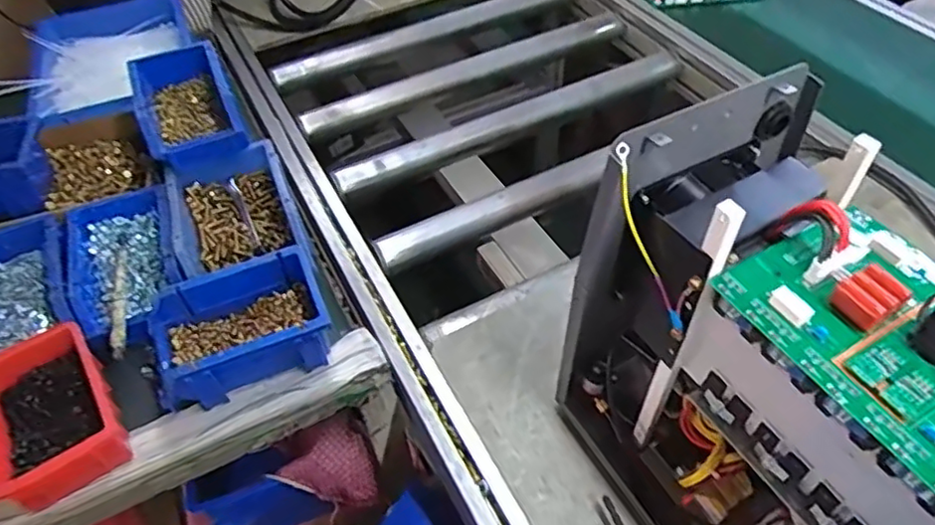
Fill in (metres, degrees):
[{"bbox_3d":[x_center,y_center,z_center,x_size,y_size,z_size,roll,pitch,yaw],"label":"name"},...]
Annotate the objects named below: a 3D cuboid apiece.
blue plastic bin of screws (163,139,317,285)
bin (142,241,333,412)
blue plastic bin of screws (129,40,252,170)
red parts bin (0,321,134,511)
[{"bbox_3d":[-0.249,-0.044,0.688,0.126,0.057,0.178,-19,51,-13],"label":"blue plastic bin of screws"},{"bbox_3d":[-0.217,0.066,0.605,0.163,0.074,0.108,-17,51,-12],"label":"bin"},{"bbox_3d":[-0.328,-0.184,0.742,0.105,0.061,0.168,-23,52,-16],"label":"blue plastic bin of screws"},{"bbox_3d":[-0.370,0.136,0.560,0.105,0.053,0.149,-29,54,-20],"label":"red parts bin"}]

